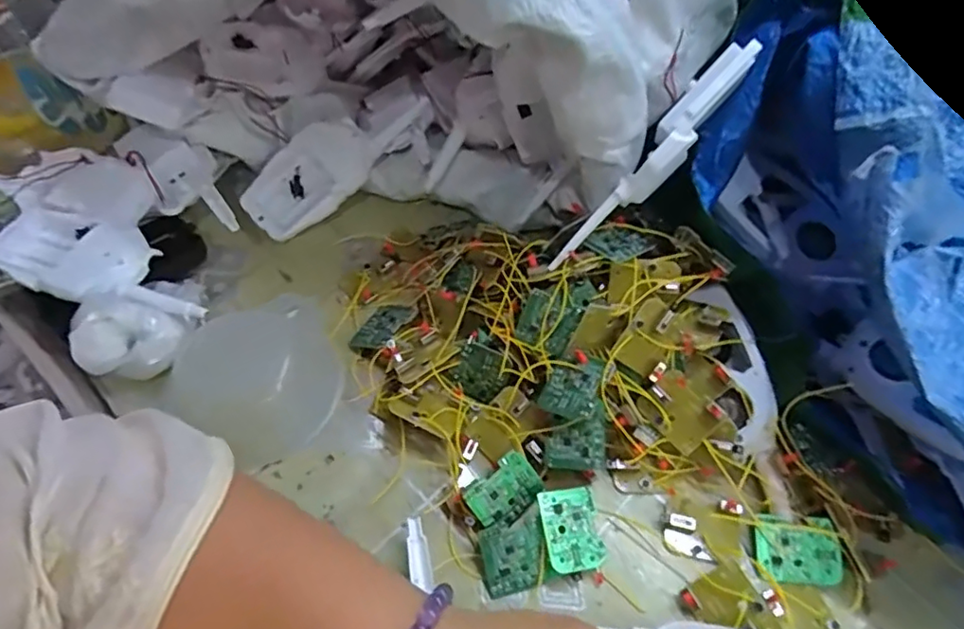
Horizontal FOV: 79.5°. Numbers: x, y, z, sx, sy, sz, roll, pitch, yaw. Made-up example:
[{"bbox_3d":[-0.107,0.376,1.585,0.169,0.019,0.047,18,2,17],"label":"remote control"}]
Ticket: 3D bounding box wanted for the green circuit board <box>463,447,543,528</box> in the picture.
[{"bbox_3d":[0.012,0.101,0.331,0.042,0.006,0.030,-35,99,-20],"label":"green circuit board"}]

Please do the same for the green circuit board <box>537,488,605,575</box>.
[{"bbox_3d":[0.049,0.118,0.319,0.033,0.004,0.042,0,62,-17],"label":"green circuit board"}]

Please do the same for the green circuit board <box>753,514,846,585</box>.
[{"bbox_3d":[0.173,0.129,0.317,0.043,0.004,0.034,-2,72,13],"label":"green circuit board"}]

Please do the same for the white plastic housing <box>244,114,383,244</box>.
[{"bbox_3d":[-0.136,-0.108,0.463,0.106,0.020,0.063,-43,86,-4],"label":"white plastic housing"}]

